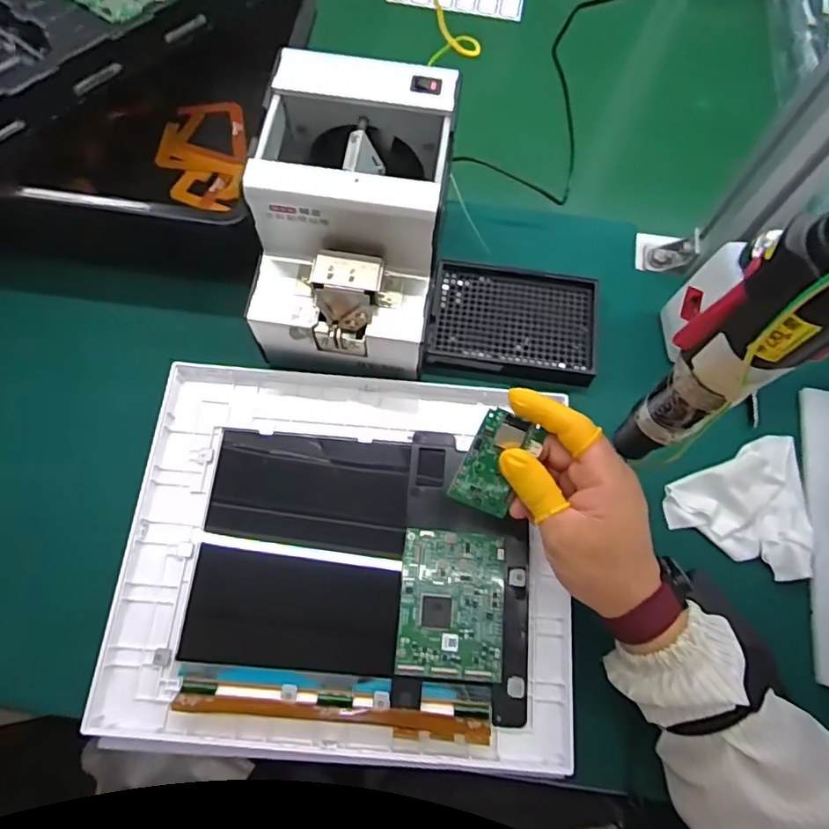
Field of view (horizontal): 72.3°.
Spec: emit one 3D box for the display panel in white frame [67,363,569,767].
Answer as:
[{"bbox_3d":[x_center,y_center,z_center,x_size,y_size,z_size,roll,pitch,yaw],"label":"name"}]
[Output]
[{"bbox_3d":[-0.046,0.096,0.405,0.301,0.019,0.257,4,69,-1],"label":"display panel in white frame"}]

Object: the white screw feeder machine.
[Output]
[{"bbox_3d":[-0.044,-0.135,0.419,0.124,0.138,0.172,8,69,1],"label":"white screw feeder machine"}]

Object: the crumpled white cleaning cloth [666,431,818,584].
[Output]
[{"bbox_3d":[0.258,0.060,0.438,0.103,0.019,0.101,27,71,8],"label":"crumpled white cleaning cloth"}]

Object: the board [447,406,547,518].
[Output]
[{"bbox_3d":[0.050,0.030,0.352,0.038,0.004,0.063,24,103,-6],"label":"board"}]

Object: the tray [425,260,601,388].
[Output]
[{"bbox_3d":[0.083,-0.077,0.472,0.137,0.015,0.096,10,69,2],"label":"tray"}]

